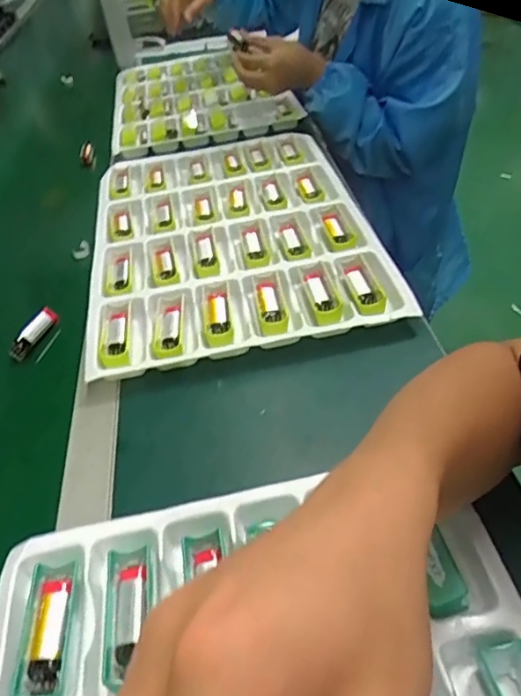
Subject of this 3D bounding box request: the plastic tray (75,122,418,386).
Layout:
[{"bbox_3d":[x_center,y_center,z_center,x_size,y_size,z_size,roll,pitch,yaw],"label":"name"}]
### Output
[{"bbox_3d":[-0.043,-0.154,0.665,0.308,0.030,0.452,-10,42,-4],"label":"plastic tray"}]

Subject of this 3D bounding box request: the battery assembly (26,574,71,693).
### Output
[{"bbox_3d":[-0.129,0.174,0.335,0.018,0.007,0.064,-9,41,-1],"label":"battery assembly"}]

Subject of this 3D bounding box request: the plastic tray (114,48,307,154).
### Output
[{"bbox_3d":[-0.119,-0.478,1.019,0.297,0.034,0.442,-10,42,-4],"label":"plastic tray"}]

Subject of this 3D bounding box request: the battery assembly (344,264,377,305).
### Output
[{"bbox_3d":[0.101,-0.062,0.550,0.018,0.012,0.064,-11,41,-3],"label":"battery assembly"}]

